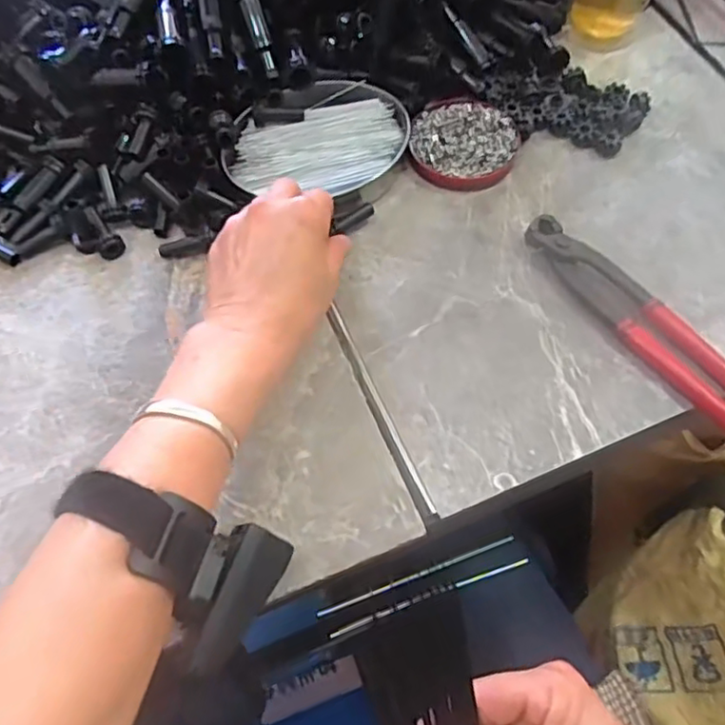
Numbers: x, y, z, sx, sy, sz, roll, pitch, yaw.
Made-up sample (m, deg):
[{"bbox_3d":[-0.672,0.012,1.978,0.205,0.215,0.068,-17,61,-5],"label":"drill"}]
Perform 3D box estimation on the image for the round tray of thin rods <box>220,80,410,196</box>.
[{"bbox_3d":[-0.031,-0.165,0.473,0.121,0.030,0.113,0,63,1],"label":"round tray of thin rods"}]

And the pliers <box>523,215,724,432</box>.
[{"bbox_3d":[0.182,-0.023,0.404,0.035,0.022,0.200,-31,66,-14],"label":"pliers"}]

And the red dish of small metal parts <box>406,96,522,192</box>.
[{"bbox_3d":[0.076,-0.166,0.480,0.079,0.013,0.085,0,63,1],"label":"red dish of small metal parts"}]

